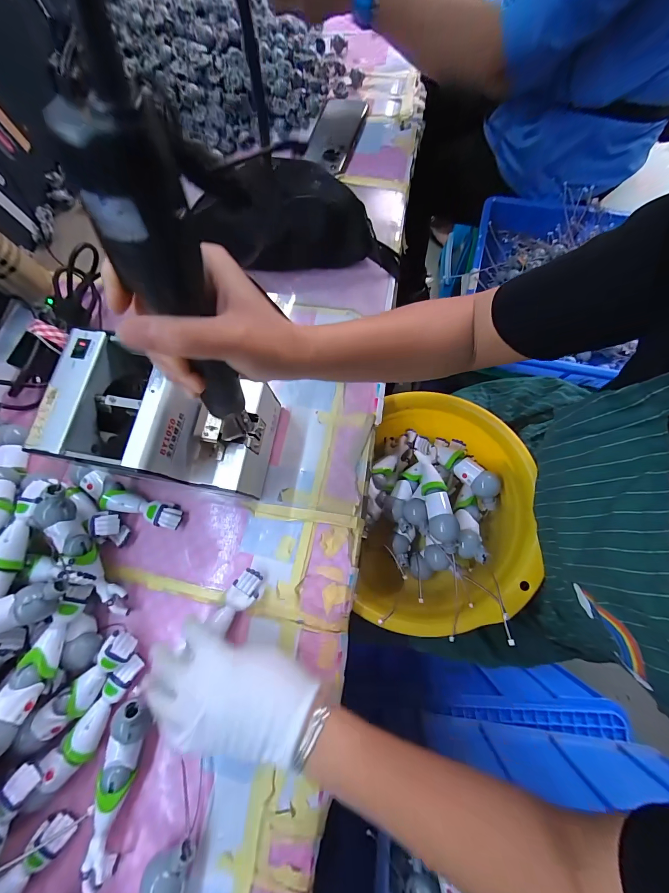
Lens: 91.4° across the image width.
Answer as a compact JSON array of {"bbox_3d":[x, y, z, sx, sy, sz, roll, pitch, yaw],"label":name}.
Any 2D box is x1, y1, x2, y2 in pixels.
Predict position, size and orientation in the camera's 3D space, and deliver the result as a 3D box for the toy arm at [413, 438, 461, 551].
[{"bbox_3d":[0.131,0.058,0.439,0.033,0.049,0.154,-2,50,-2],"label":"toy arm"}]

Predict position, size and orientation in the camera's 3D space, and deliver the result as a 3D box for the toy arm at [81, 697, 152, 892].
[{"bbox_3d":[-0.212,0.322,0.311,0.037,0.035,0.153,10,75,8],"label":"toy arm"}]

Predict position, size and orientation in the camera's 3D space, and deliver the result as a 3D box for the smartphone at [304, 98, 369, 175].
[{"bbox_3d":[0.004,-0.530,0.549,0.076,0.007,0.165,13,76,9],"label":"smartphone"}]

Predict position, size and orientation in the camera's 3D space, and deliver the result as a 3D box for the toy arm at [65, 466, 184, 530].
[{"bbox_3d":[-0.256,0.063,0.394,0.146,0.027,0.033,21,77,11],"label":"toy arm"}]

